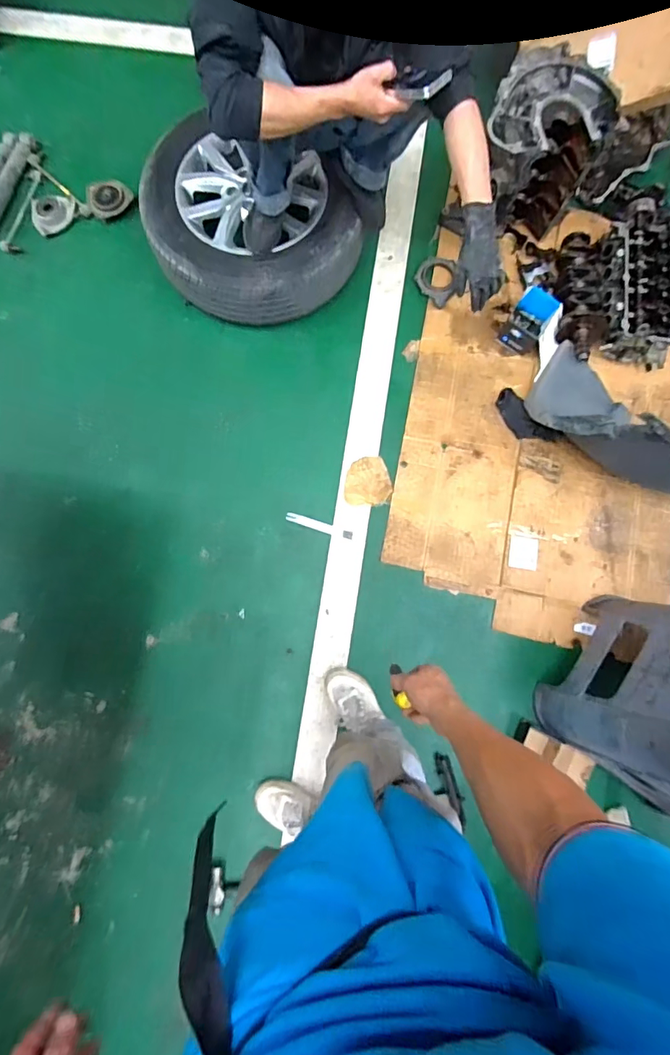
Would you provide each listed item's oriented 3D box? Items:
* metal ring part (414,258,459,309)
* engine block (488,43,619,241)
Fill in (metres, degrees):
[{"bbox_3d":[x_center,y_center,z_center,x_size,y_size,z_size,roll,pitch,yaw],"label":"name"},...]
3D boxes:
[{"bbox_3d":[0.311,-0.766,1.434,0.131,0.023,0.143,0,80,0],"label":"metal ring part"},{"bbox_3d":[0.567,-1.034,1.332,0.297,0.344,0.323,25,82,5],"label":"engine block"}]

